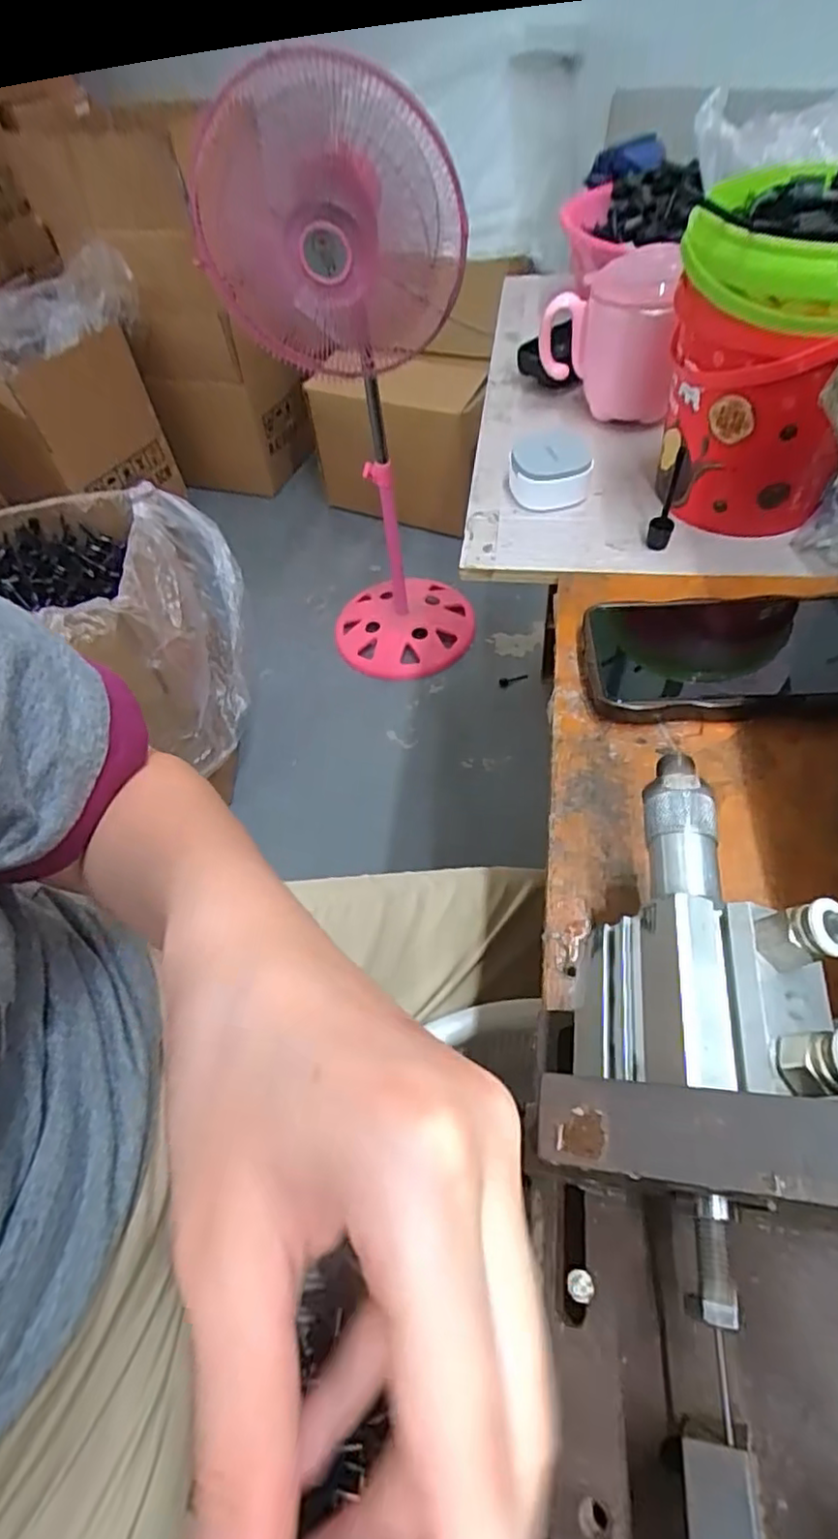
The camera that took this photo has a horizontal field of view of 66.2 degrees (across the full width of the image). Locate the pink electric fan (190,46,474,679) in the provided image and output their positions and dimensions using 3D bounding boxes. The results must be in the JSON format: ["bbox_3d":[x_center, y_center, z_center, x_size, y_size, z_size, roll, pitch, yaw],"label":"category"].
[{"bbox_3d":[-0.092,-0.551,1.092,0.359,0.861,0.283,-4,55,3],"label":"pink electric fan"}]

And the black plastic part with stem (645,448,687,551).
[{"bbox_3d":[0.154,-0.166,0.395,0.014,0.059,0.020,18,59,17],"label":"black plastic part with stem"}]

